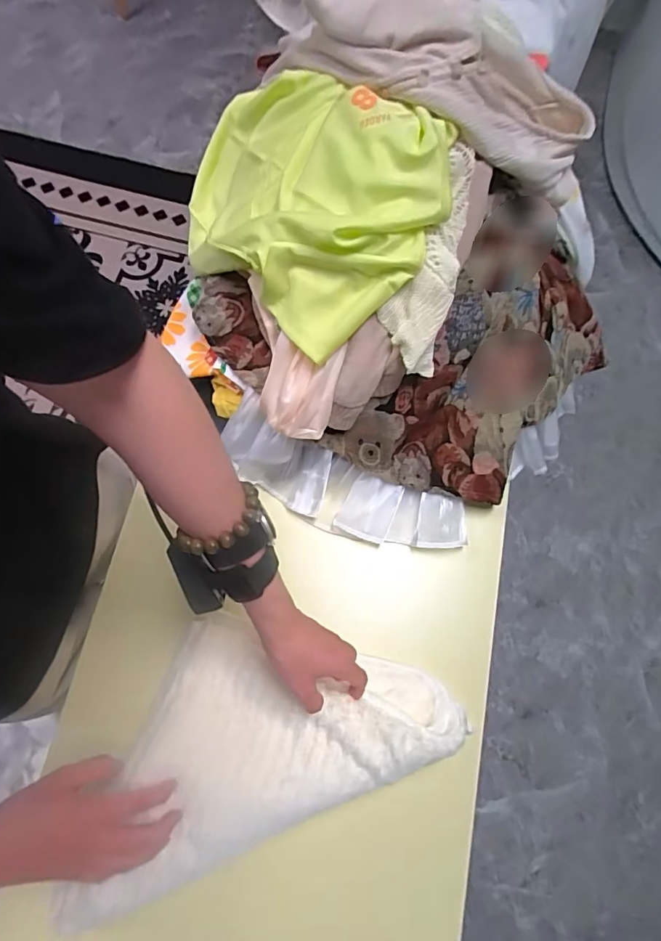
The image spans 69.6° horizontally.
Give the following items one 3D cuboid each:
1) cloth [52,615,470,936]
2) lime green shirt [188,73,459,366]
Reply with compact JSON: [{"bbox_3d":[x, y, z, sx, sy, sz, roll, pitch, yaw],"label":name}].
[{"bbox_3d":[-0.082,0.275,0.508,0.416,0.065,0.211,-23,77,-7],"label":"cloth"},{"bbox_3d":[-0.044,-0.314,0.538,0.224,0.179,0.356,-39,79,-13],"label":"lime green shirt"}]

